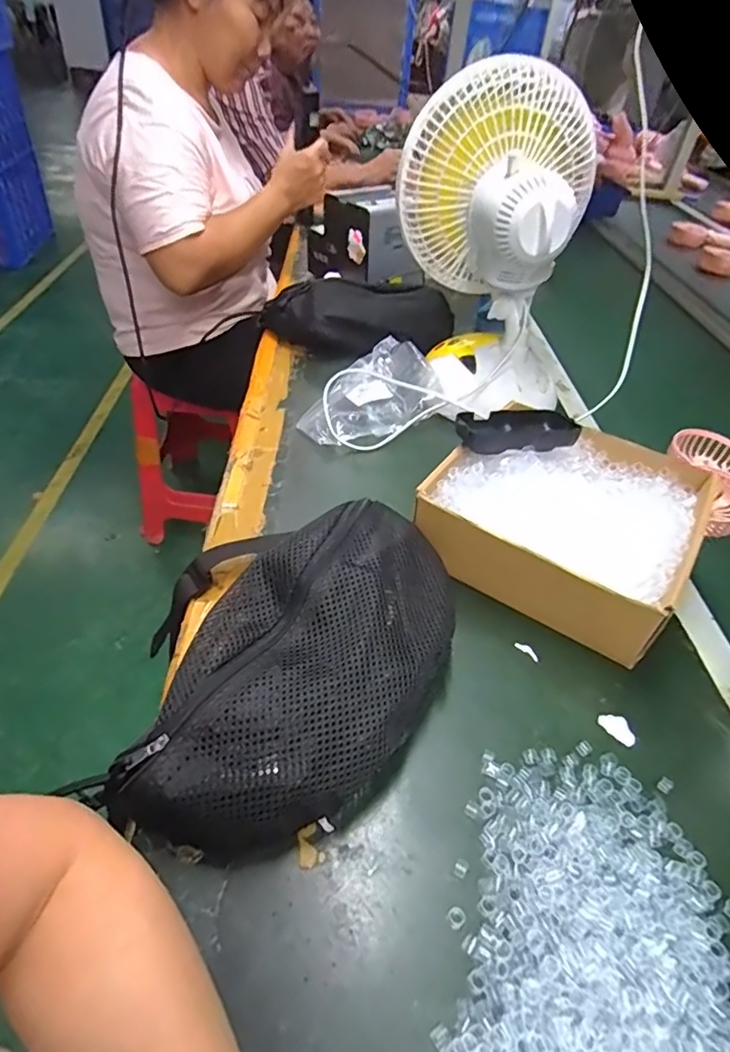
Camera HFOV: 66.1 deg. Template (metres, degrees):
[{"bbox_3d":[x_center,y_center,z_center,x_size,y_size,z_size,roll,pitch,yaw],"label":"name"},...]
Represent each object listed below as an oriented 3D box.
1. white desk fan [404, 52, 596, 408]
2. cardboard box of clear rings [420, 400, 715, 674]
[{"bbox_3d":[0.146,-0.292,0.605,0.198,0.287,0.166,-3,43,-11],"label":"white desk fan"},{"bbox_3d":[0.179,-0.015,0.502,0.206,0.070,0.222,28,47,22],"label":"cardboard box of clear rings"}]

